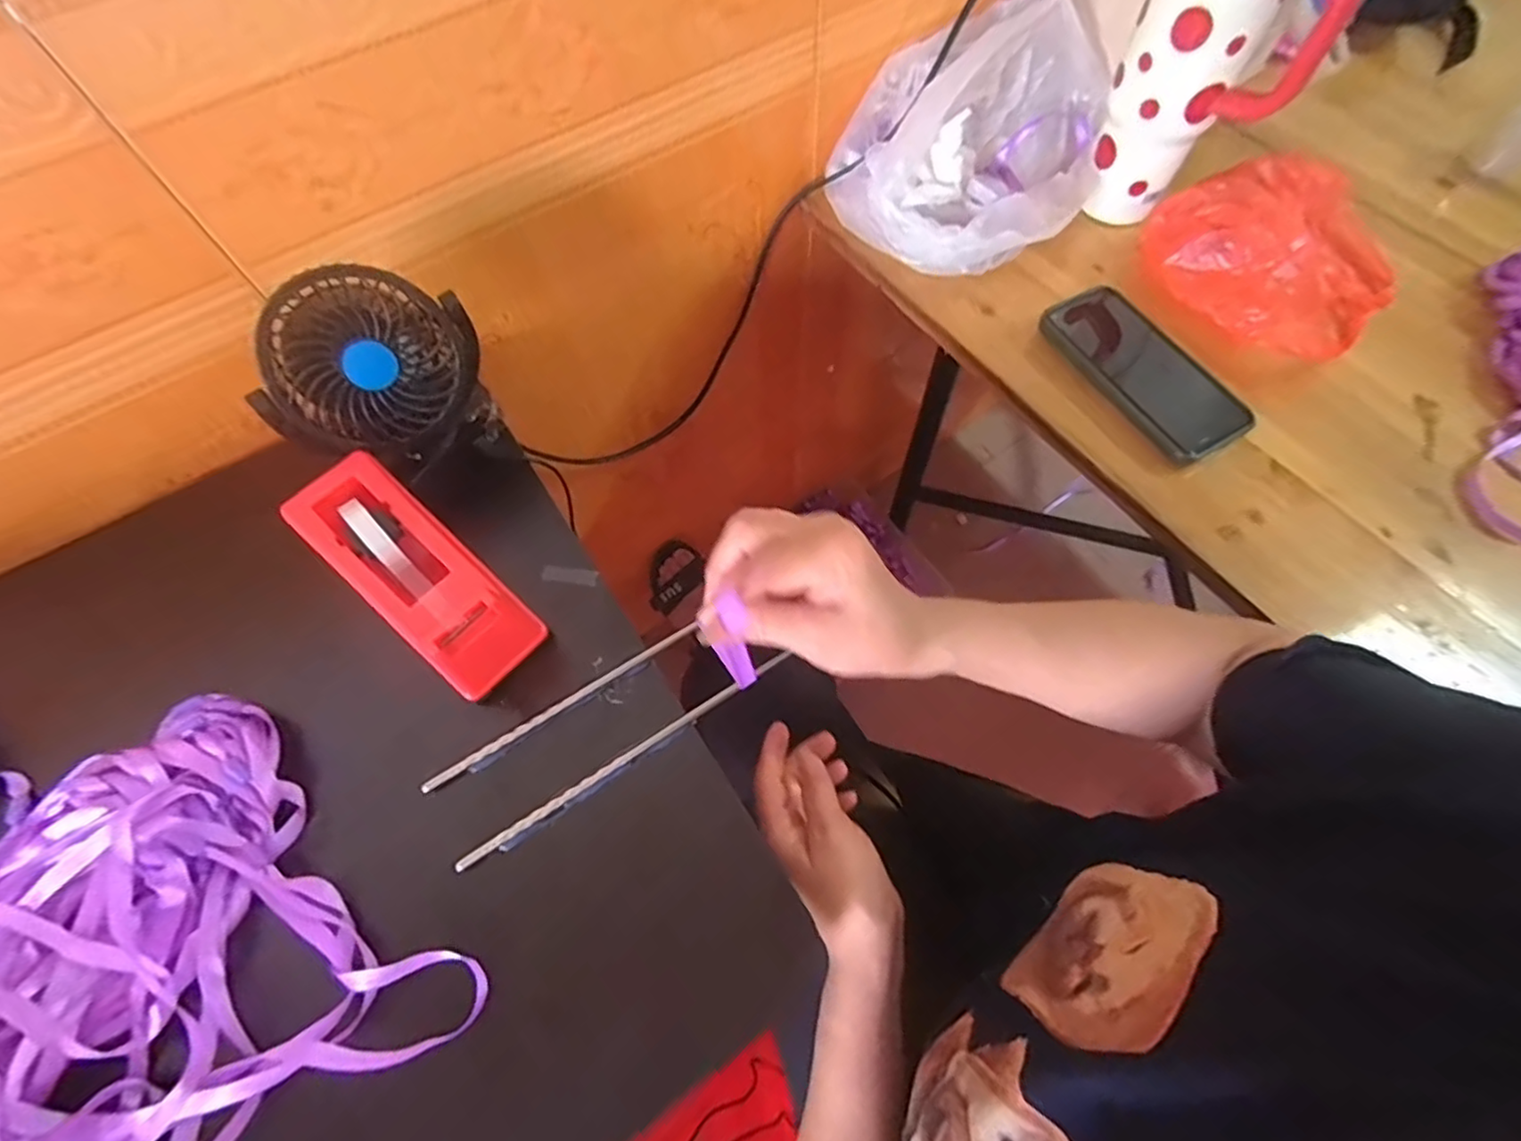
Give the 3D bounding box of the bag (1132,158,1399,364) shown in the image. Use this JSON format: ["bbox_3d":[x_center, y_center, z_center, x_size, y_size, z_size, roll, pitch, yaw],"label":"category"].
[{"bbox_3d":[0.427,-0.257,0.520,0.194,0.054,0.175,-25,67,-10],"label":"bag"}]

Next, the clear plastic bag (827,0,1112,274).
[{"bbox_3d":[0.188,-0.368,0.550,0.260,0.096,0.212,-43,71,-16],"label":"clear plastic bag"}]

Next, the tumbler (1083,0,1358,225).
[{"bbox_3d":[0.321,-0.357,0.475,0.081,0.209,0.112,-12,66,-4],"label":"tumbler"}]

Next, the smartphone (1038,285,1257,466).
[{"bbox_3d":[0.293,-0.157,0.501,0.081,0.014,0.163,-26,67,-10],"label":"smartphone"}]

